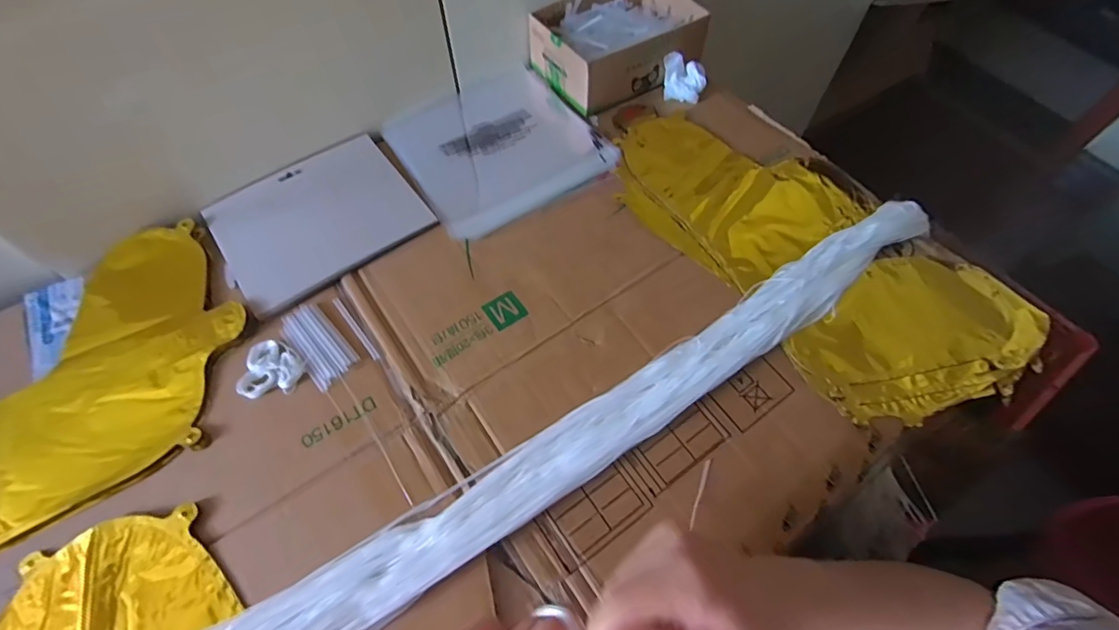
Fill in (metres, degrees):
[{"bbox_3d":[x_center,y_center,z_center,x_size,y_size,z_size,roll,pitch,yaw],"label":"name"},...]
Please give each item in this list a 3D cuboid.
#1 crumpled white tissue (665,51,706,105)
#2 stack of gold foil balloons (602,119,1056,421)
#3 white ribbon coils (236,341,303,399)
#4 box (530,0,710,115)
[{"bbox_3d":[0.150,-0.288,0.611,0.052,0.038,0.045,12,61,6],"label":"crumpled white tissue"},{"bbox_3d":[0.246,-0.078,0.517,0.224,0.034,0.425,-33,66,-17],"label":"stack of gold foil balloons"},{"bbox_3d":[-0.249,0.046,0.440,0.050,0.006,0.051,0,60,0],"label":"white ribbon coils"},{"bbox_3d":[0.071,-0.341,0.625,0.191,0.059,0.148,-32,66,-17],"label":"box"}]

